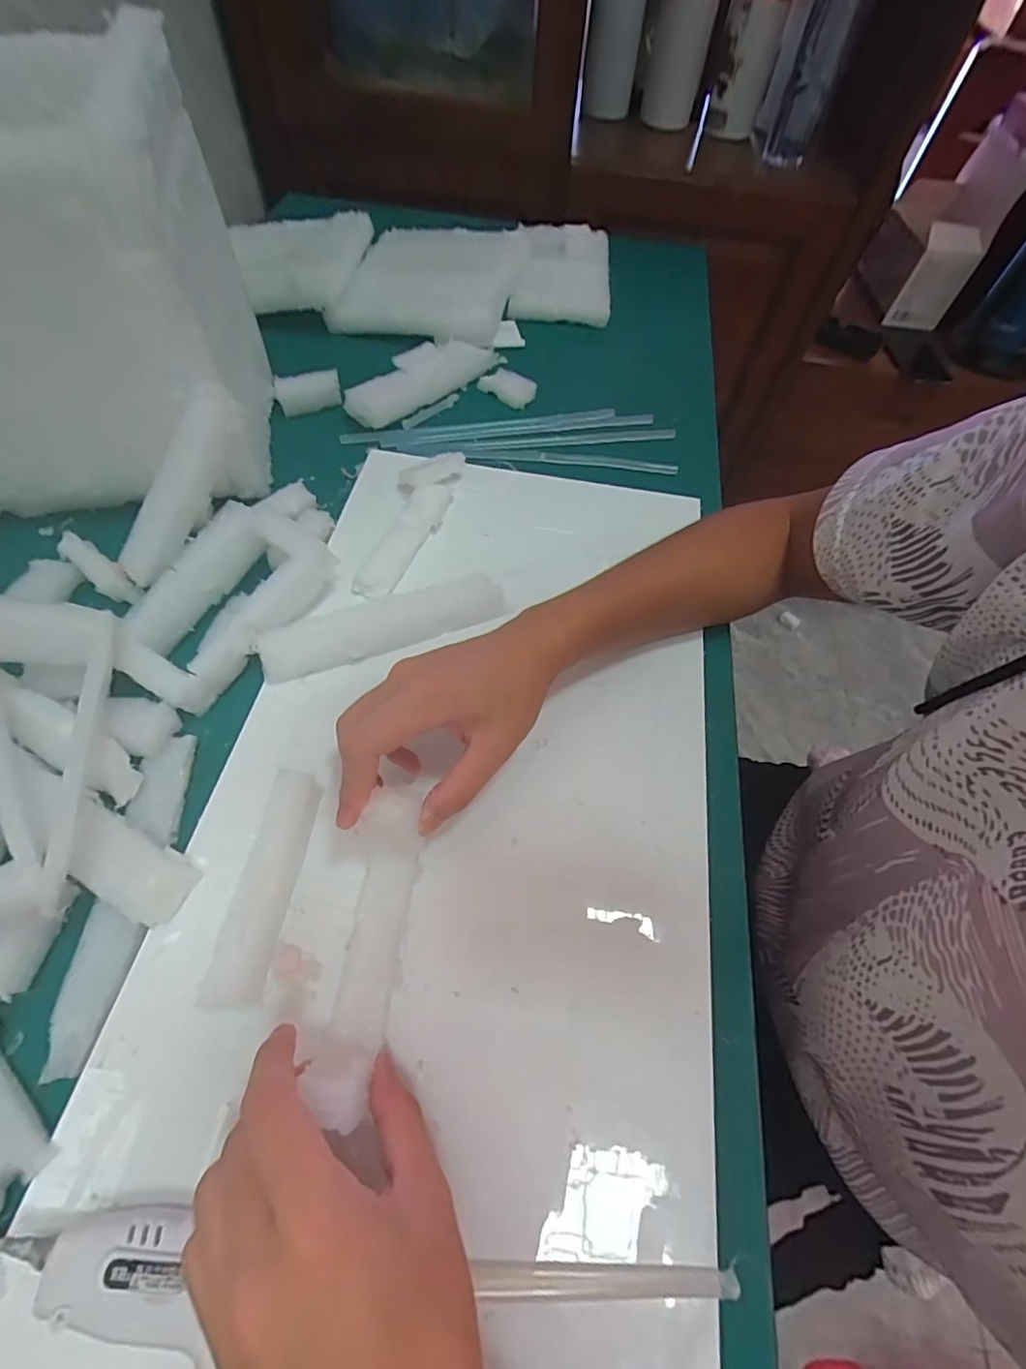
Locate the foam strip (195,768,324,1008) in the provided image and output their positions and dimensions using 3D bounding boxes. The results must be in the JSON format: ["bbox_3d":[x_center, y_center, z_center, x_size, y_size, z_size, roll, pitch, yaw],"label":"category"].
[{"bbox_3d":[-0.129,0.105,0.292,0.023,0.031,0.116,6,59,0],"label":"foam strip"}]

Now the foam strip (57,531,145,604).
[{"bbox_3d":[-0.297,-0.082,0.391,0.061,0.010,0.021,44,63,-11],"label":"foam strip"}]

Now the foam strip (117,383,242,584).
[{"bbox_3d":[-0.236,-0.139,0.389,0.023,0.030,0.148,47,110,21],"label":"foam strip"}]

